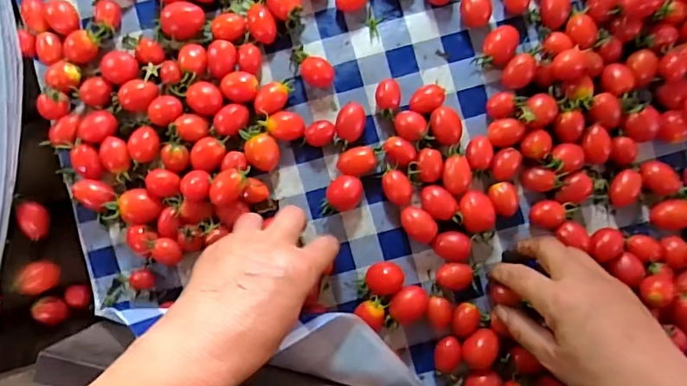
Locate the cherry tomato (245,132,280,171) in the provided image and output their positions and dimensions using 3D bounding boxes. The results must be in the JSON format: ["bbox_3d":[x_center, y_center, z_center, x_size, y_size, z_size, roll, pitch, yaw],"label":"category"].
[{"bbox_3d":[-0.066,-0.033,0.411,0.028,0.021,0.027,0,87,-2],"label":"cherry tomato"}]

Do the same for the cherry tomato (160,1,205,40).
[{"bbox_3d":[-0.134,-0.143,0.418,0.034,0.025,0.027,-31,88,-3],"label":"cherry tomato"}]

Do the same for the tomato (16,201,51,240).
[{"bbox_3d":[-0.288,0.026,0.461,0.019,0.021,0.034,-6,87,-2],"label":"tomato"}]

